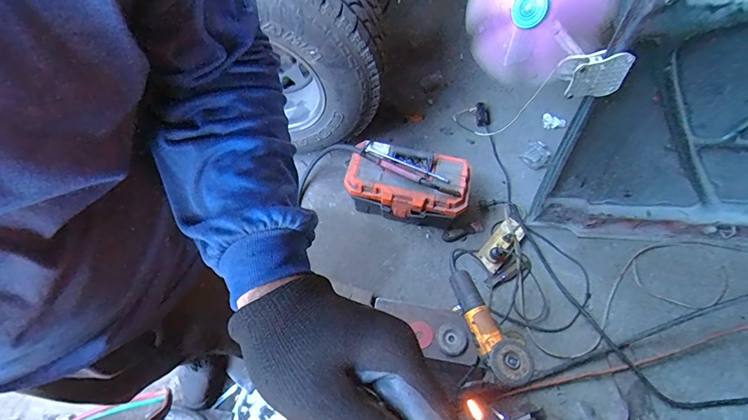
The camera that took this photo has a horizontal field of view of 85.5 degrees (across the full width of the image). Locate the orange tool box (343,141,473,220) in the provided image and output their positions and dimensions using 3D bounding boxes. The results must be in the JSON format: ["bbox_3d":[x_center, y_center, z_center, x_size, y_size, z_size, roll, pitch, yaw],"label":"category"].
[{"bbox_3d":[0.106,-0.066,1.341,0.388,0.220,0.213,12,64,7],"label":"orange tool box"}]

